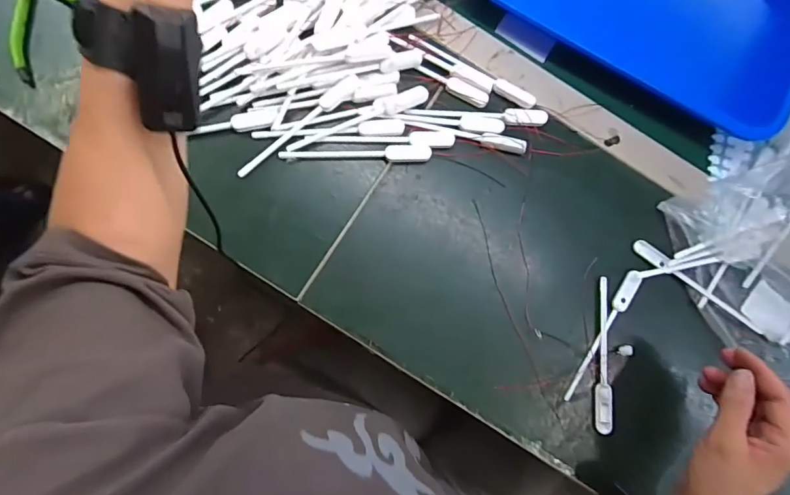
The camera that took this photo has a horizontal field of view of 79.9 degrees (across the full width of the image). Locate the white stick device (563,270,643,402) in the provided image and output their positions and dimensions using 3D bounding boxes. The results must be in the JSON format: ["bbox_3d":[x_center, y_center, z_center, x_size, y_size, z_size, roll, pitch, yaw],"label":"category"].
[{"bbox_3d":[0.203,0.085,0.455,0.013,0.009,0.142,32,81,-1],"label":"white stick device"}]

